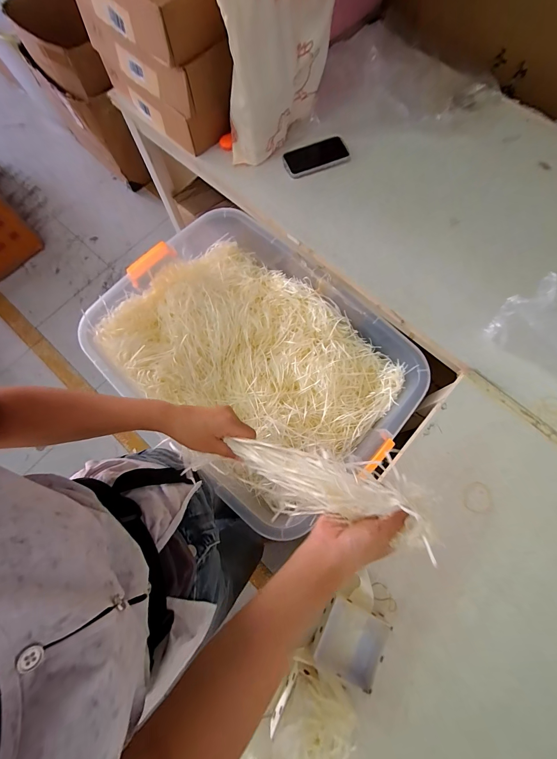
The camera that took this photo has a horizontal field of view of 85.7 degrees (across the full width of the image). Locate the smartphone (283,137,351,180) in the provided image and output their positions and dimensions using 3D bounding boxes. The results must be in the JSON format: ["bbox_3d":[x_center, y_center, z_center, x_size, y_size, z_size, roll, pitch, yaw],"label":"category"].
[{"bbox_3d":[0.091,-0.546,0.736,0.158,0.008,0.087,-26,76,-7],"label":"smartphone"}]

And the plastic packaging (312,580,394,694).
[{"bbox_3d":[0.114,0.402,0.463,0.105,0.034,0.095,22,76,6],"label":"plastic packaging"}]

